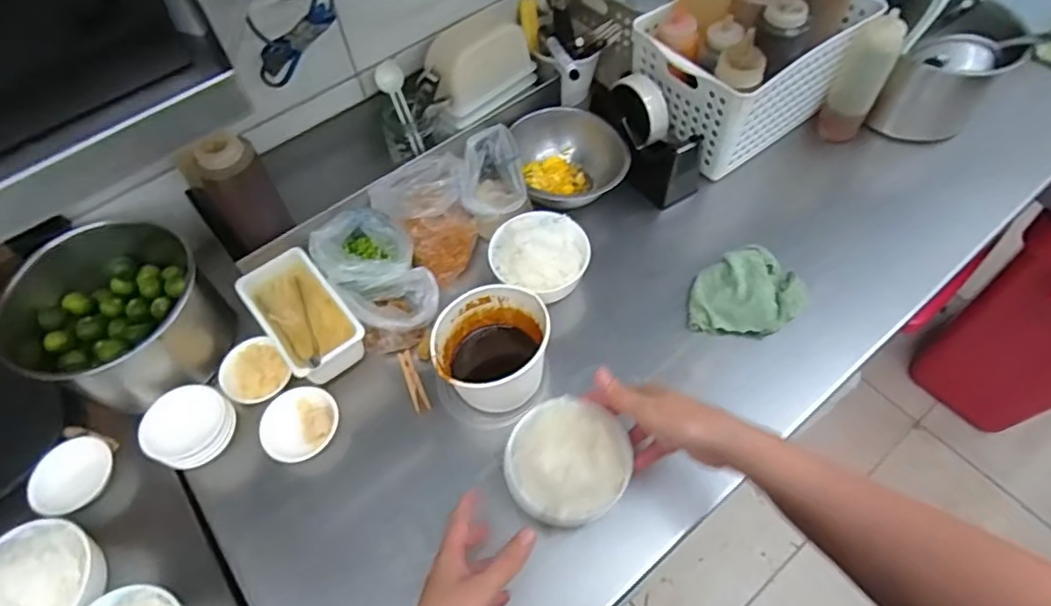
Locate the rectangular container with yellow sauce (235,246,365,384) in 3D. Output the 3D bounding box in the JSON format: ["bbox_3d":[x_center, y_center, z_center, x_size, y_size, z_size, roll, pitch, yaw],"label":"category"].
[{"bbox_3d":[-0.223,0.016,0.604,0.074,0.062,0.138,-36,63,-18],"label":"rectangular container with yellow sauce"}]

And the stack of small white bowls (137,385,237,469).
[{"bbox_3d":[-0.317,0.118,0.565,0.064,0.051,0.073,22,61,15],"label":"stack of small white bowls"}]

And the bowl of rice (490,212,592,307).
[{"bbox_3d":[0.016,-0.047,0.652,0.101,0.072,0.099,-1,58,2],"label":"bowl of rice"}]

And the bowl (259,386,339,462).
[{"bbox_3d":[-0.221,0.115,0.578,0.071,0.026,0.071,-1,58,2],"label":"bowl"}]

